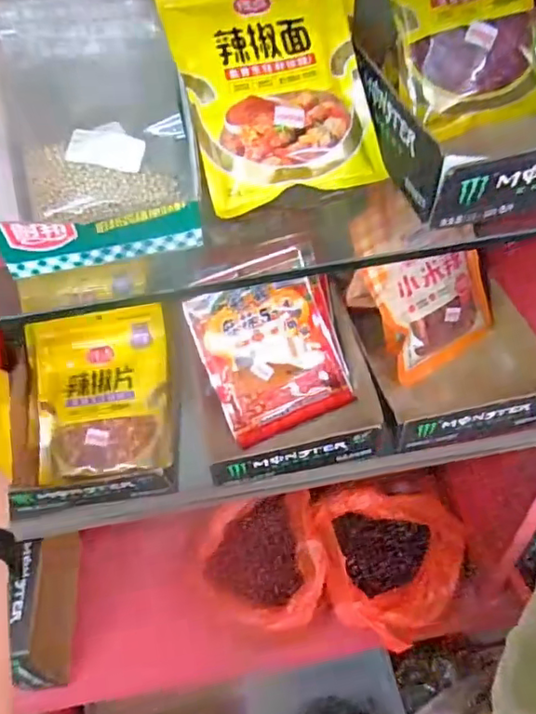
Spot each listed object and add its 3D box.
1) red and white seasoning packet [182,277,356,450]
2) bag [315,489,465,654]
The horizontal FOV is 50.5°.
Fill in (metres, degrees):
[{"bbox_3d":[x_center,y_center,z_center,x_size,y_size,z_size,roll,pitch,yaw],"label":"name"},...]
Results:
[{"bbox_3d":[0.005,-0.004,0.632,0.145,0.013,0.164,-21,88,-15],"label":"red and white seasoning packet"},{"bbox_3d":[0.194,0.314,0.883,0.213,0.120,0.179,-6,48,1],"label":"bag"}]

